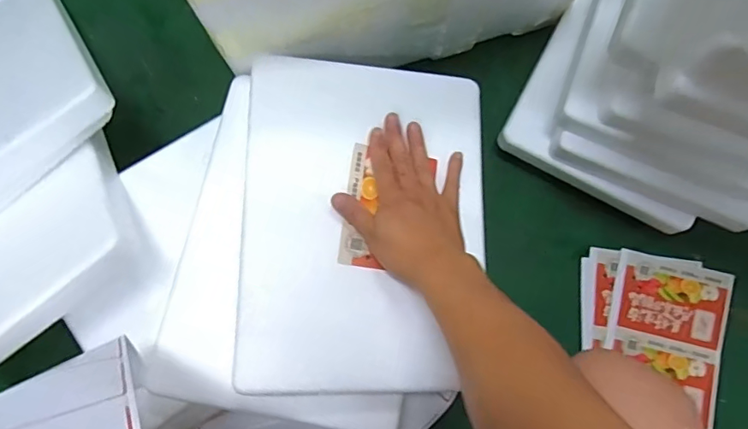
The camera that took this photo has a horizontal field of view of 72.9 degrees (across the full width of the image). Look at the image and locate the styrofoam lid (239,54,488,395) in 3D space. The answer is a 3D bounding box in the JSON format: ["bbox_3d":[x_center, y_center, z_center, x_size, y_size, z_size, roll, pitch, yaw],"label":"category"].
[{"bbox_3d":[-0.008,0.009,0.537,0.248,0.030,0.343,4,80,-12],"label":"styrofoam lid"}]

